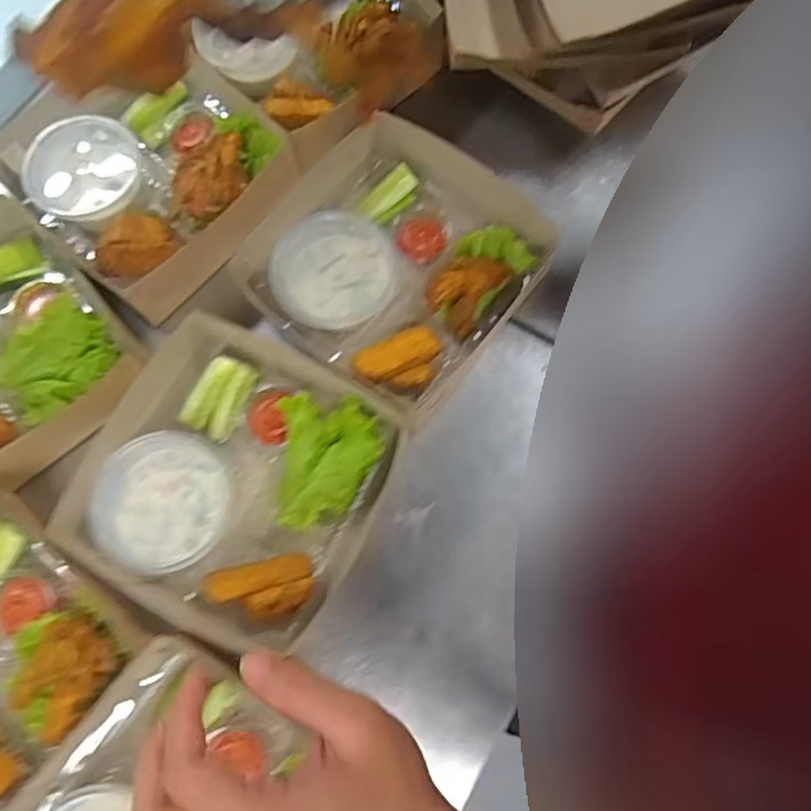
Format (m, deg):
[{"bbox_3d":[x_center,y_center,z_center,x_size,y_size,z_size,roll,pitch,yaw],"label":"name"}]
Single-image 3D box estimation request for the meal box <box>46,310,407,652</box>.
[{"bbox_3d":[-0.134,0.061,0.503,0.221,0.057,0.214,25,76,8],"label":"meal box"}]

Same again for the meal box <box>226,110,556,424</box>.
[{"bbox_3d":[-0.007,-0.121,0.552,0.218,0.058,0.229,38,78,11],"label":"meal box"}]

